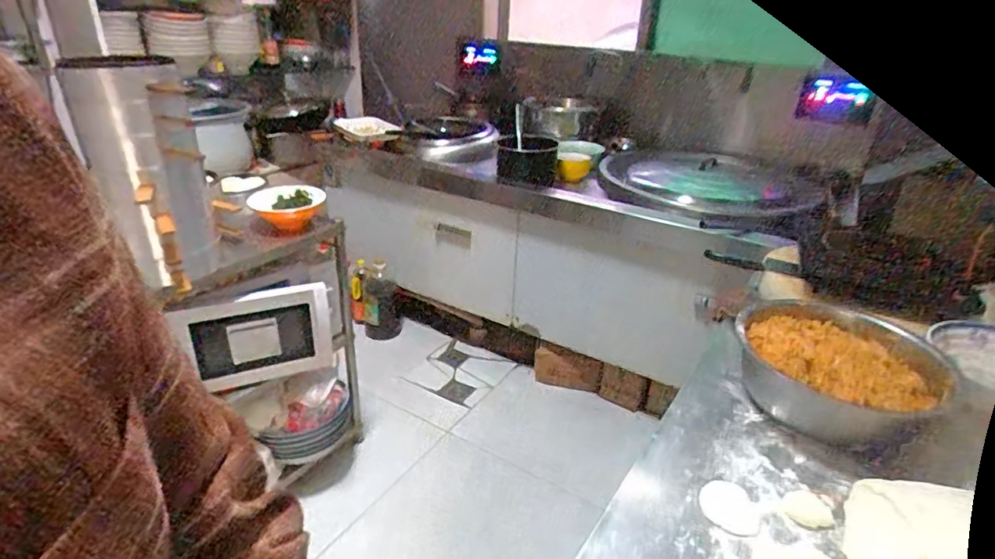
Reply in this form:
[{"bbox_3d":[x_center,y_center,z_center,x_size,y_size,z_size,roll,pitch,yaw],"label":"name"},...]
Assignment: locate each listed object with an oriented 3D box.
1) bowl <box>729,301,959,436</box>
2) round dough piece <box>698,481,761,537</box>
[{"bbox_3d":[0.525,0.140,0.832,0.258,0.105,0.269,2,26,-1],"label":"bowl"},{"bbox_3d":[0.281,0.275,0.647,0.068,0.004,0.077,14,28,22],"label":"round dough piece"}]

